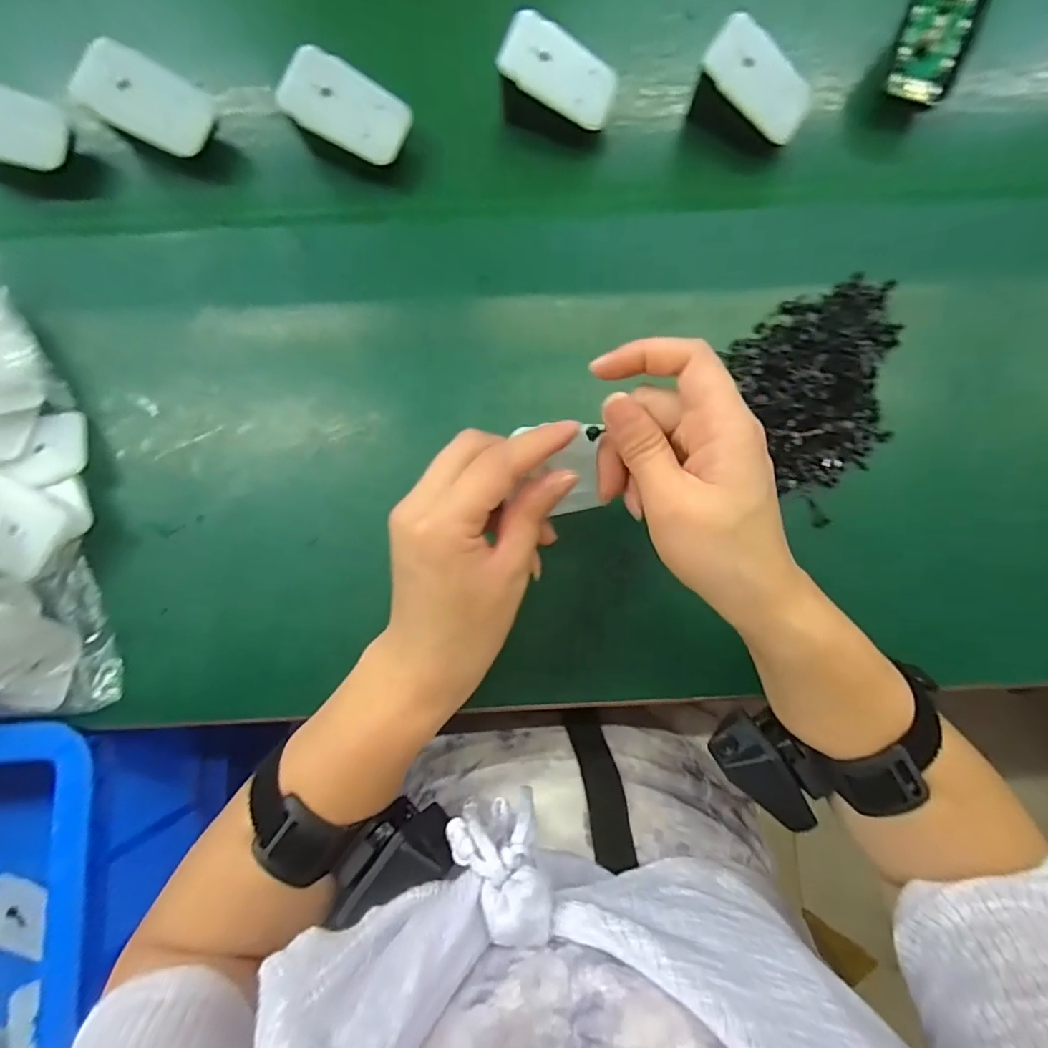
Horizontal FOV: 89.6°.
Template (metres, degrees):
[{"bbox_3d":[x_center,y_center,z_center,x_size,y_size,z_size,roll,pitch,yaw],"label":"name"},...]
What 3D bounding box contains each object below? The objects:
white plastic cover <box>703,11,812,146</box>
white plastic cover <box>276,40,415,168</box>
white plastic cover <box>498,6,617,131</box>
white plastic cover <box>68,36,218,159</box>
[{"bbox_3d":[0.138,-0.260,0.308,0.068,0.004,0.040,33,91,-17],"label":"white plastic cover"},{"bbox_3d":[-0.105,-0.244,0.310,0.069,0.006,0.044,23,89,-15],"label":"white plastic cover"},{"bbox_3d":[0.021,-0.263,0.308,0.069,0.005,0.042,24,88,-19],"label":"white plastic cover"},{"bbox_3d":[-0.220,-0.249,0.309,0.062,0.009,0.048,22,81,-32],"label":"white plastic cover"}]

